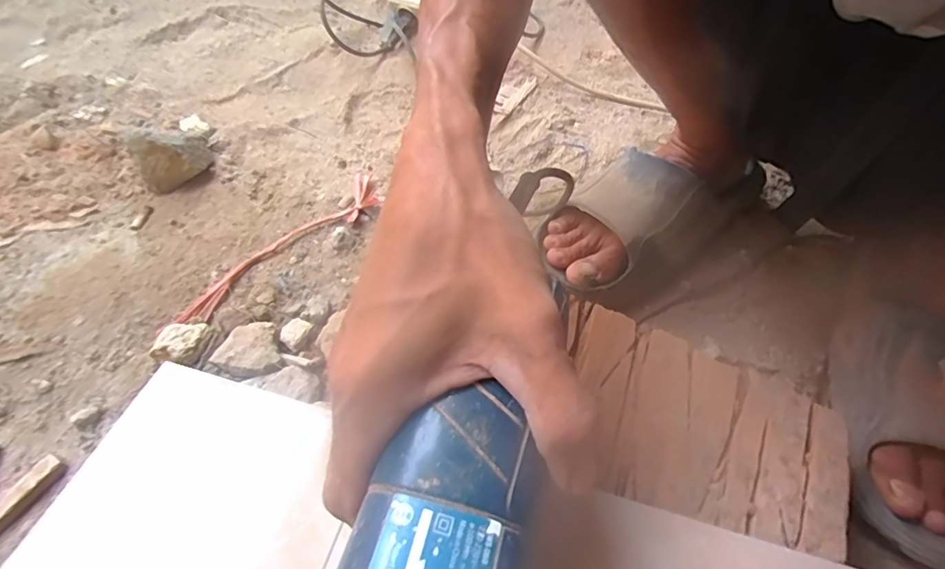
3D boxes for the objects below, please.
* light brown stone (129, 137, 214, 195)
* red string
[{"bbox_3d":[-0.320,-0.138,0.519,0.070,0.054,0.039,-25,56,-25],"label":"light brown stone"},{"bbox_3d":[-0.182,-0.041,0.475,0.047,0.010,0.253,31,53,20],"label":"red string"}]

